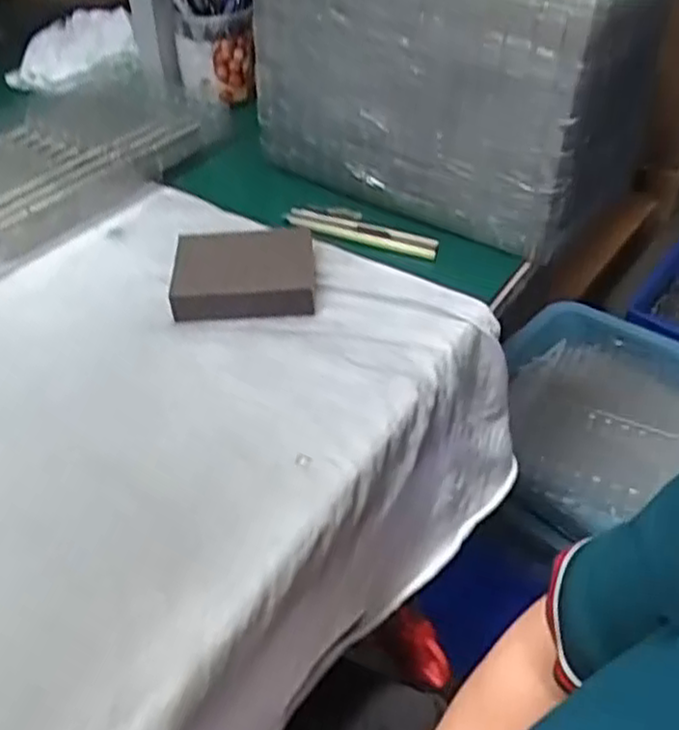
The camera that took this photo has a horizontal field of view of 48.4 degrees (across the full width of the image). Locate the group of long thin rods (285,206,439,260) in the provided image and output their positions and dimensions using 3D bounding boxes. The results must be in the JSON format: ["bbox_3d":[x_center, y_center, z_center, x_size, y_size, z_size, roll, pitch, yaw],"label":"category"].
[{"bbox_3d":[0.017,-0.107,0.599,0.126,0.012,0.020,19,45,19],"label":"group of long thin rods"}]

